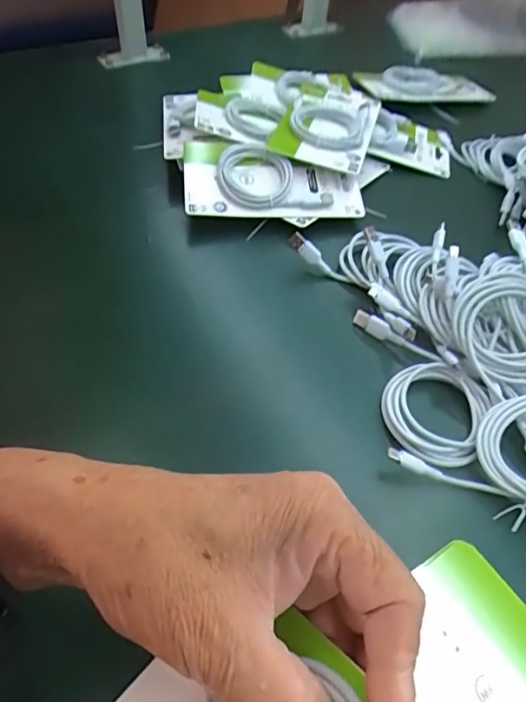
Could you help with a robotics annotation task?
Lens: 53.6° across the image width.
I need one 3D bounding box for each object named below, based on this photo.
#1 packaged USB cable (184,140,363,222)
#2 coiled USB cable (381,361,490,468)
[{"bbox_3d":[0.012,-0.167,0.516,0.175,0.020,0.078,1,79,-7],"label":"packaged USB cable"},{"bbox_3d":[0.121,0.043,0.374,0.070,0.021,0.076,2,50,-2],"label":"coiled USB cable"}]

